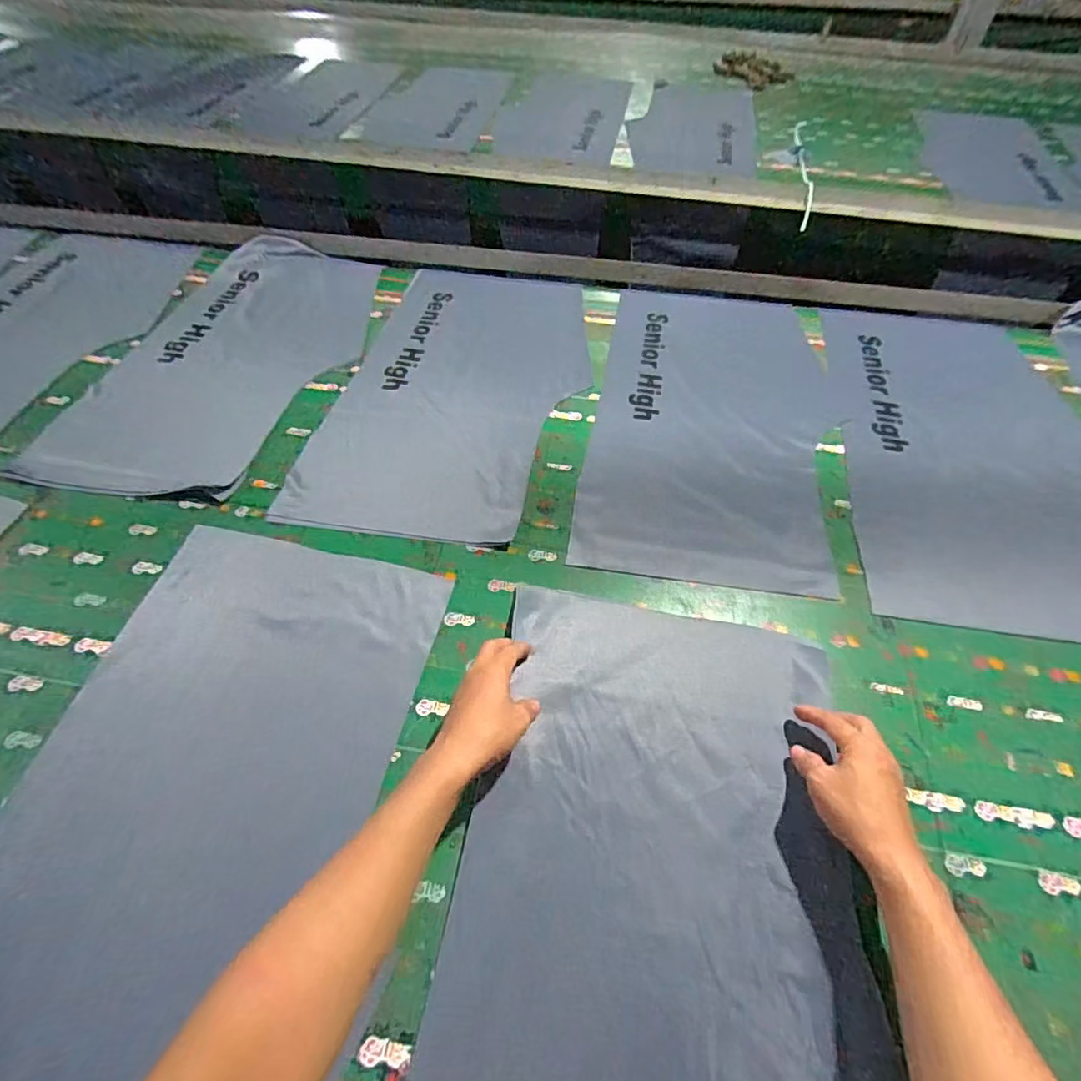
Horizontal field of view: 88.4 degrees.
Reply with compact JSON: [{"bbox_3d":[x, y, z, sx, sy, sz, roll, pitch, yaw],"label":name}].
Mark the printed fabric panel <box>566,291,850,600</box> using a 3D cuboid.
[{"bbox_3d":[0.253,-0.199,0.828,0.328,0.009,0.618,10,53,6],"label":"printed fabric panel"}]

